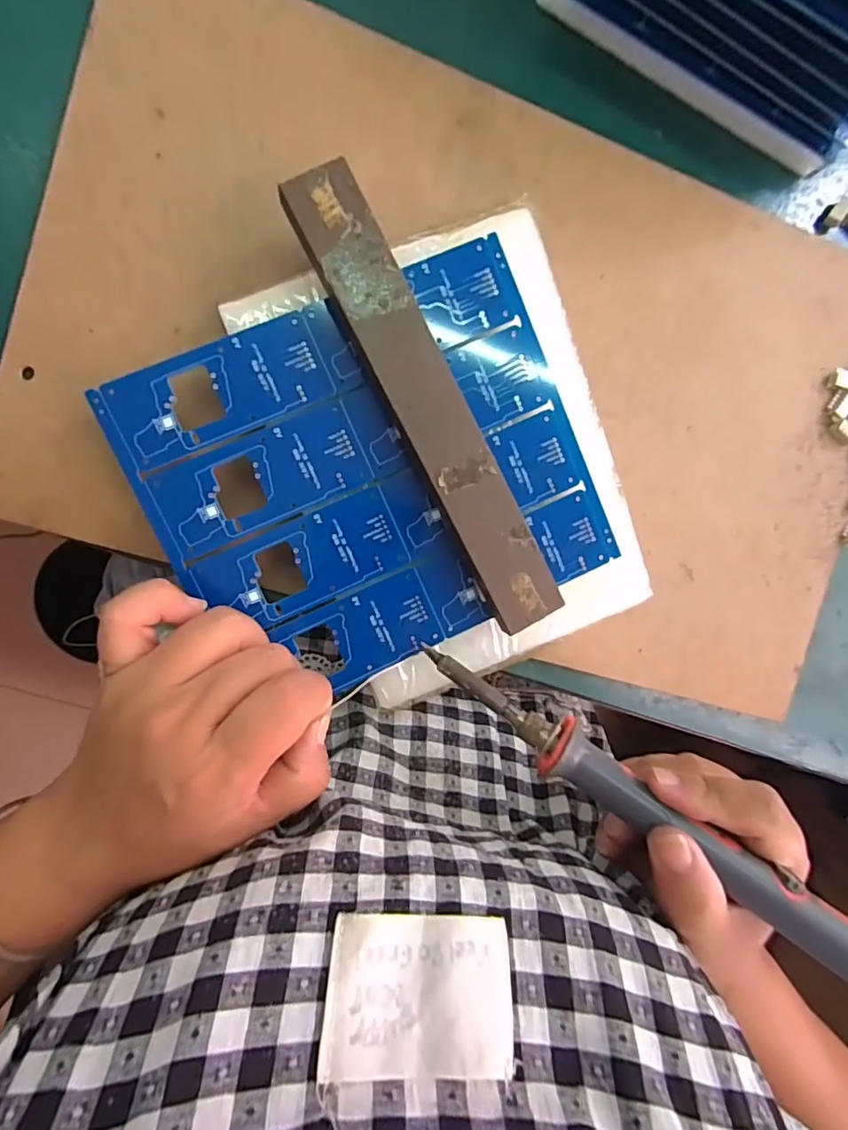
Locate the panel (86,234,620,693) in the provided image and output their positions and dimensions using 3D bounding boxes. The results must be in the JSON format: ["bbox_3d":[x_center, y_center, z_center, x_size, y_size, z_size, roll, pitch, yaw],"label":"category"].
[{"bbox_3d":[-0.020,-0.039,0.242,0.186,0.004,0.159,-25,98,-6],"label":"panel"}]

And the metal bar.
[{"bbox_3d":[0.002,-0.066,0.234,0.032,0.018,0.205,-28,99,-4],"label":"metal bar"}]

